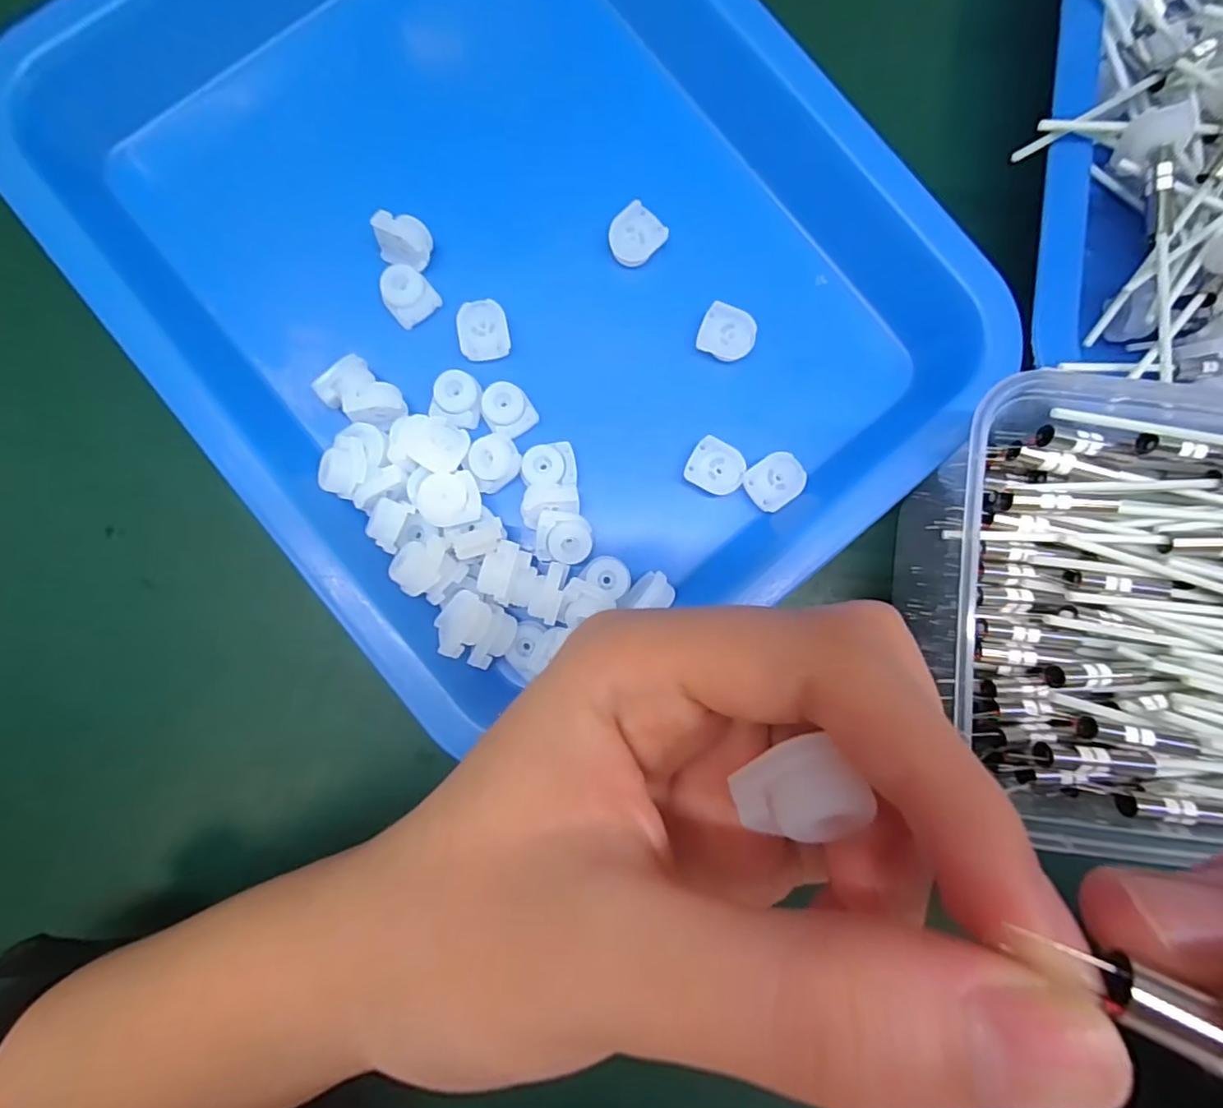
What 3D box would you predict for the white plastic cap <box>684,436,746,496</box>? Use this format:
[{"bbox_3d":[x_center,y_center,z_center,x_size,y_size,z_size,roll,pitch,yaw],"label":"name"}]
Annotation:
[{"bbox_3d":[0.035,-0.029,0.189,0.019,0.004,0.016,28,85,0],"label":"white plastic cap"}]

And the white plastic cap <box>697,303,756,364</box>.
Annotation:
[{"bbox_3d":[0.040,-0.075,0.195,0.018,0.005,0.016,24,85,0],"label":"white plastic cap"}]

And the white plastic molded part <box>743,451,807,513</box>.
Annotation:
[{"bbox_3d":[0.055,-0.025,0.191,0.018,0.004,0.016,-36,87,-5],"label":"white plastic molded part"}]

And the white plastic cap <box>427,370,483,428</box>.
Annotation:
[{"bbox_3d":[-0.051,-0.051,0.189,0.015,0.006,0.018,10,85,-1],"label":"white plastic cap"}]

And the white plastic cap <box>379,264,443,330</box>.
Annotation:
[{"bbox_3d":[-0.070,-0.088,0.193,0.016,0.009,0.017,-42,88,-5],"label":"white plastic cap"}]

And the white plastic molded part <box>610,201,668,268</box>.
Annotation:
[{"bbox_3d":[0.008,-0.110,0.197,0.019,0.006,0.016,-42,88,-5],"label":"white plastic molded part"}]

